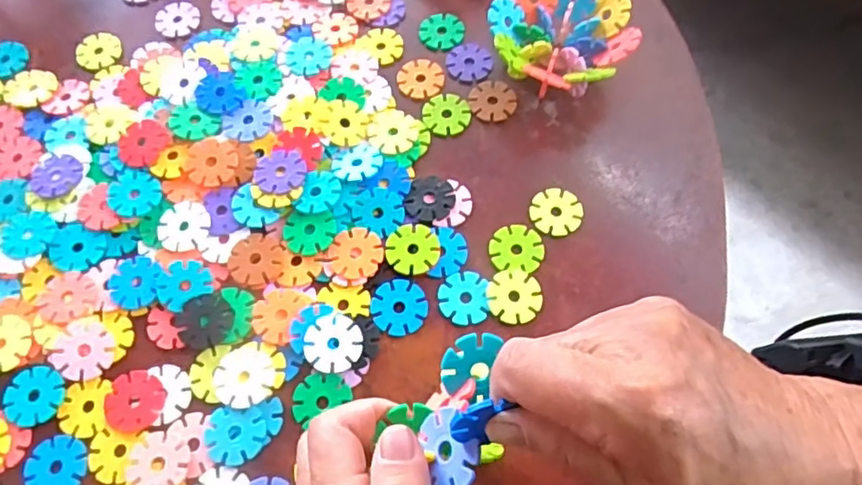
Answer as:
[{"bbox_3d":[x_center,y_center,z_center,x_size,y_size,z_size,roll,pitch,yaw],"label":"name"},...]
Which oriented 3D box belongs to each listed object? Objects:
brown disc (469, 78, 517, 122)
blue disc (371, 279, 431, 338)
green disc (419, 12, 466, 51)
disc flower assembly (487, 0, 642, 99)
[{"bbox_3d":[0.042,-0.097,0.409,0.031,0.004,0.033,-1,66,1],"label":"brown disc"},{"bbox_3d":[-0.018,0.037,0.345,0.032,0.004,0.032,-1,66,1],"label":"blue disc"},{"bbox_3d":[0.008,-0.152,0.432,0.032,0.004,0.032,-1,66,1],"label":"green disc"},{"bbox_3d":[0.085,-0.132,0.400,0.087,0.041,0.087,-1,66,1],"label":"disc flower assembly"}]

